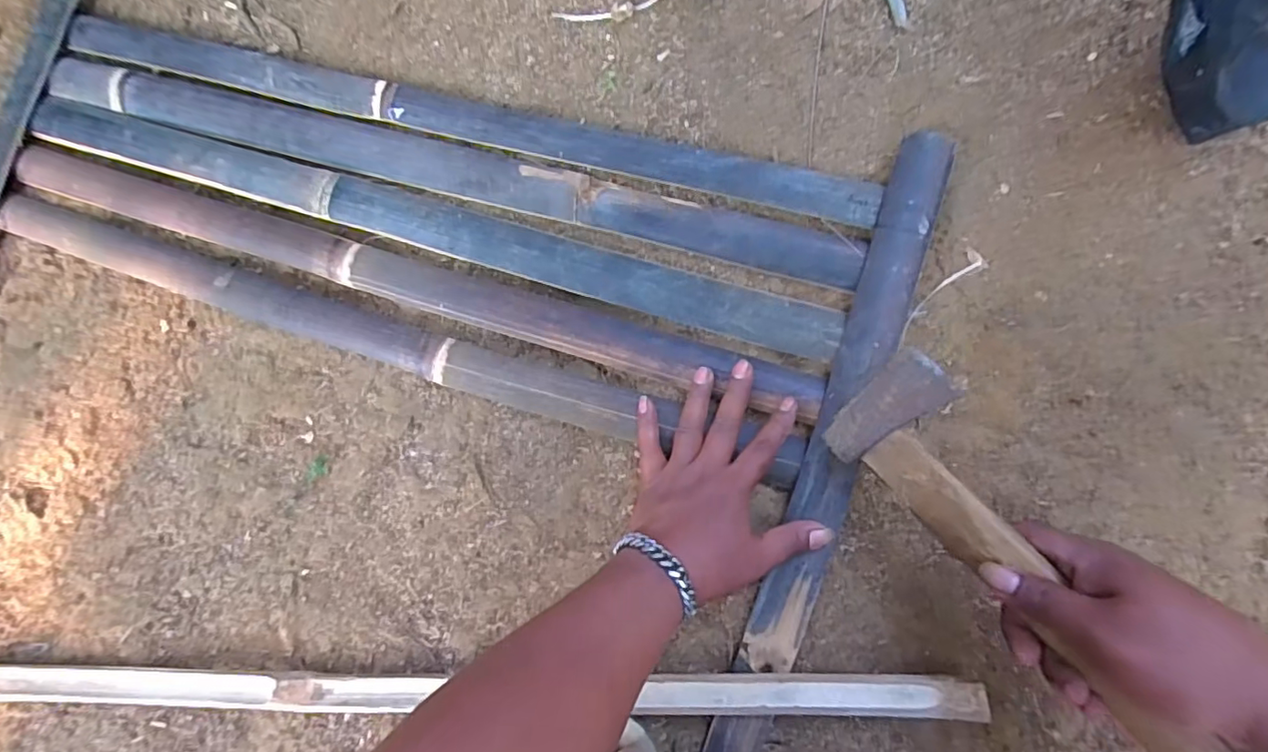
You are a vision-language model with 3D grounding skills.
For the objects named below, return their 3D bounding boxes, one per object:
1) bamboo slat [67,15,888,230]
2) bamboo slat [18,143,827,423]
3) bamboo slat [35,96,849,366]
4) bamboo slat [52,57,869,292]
[{"bbox_3d":[-0.184,-0.244,0.519,0.797,0.019,0.042,16,87,9],"label":"bamboo slat"},{"bbox_3d":[-0.230,-0.095,0.509,0.795,0.018,0.038,17,87,10],"label":"bamboo slat"},{"bbox_3d":[-0.212,-0.146,0.503,0.789,0.009,0.044,17,87,9],"label":"bamboo slat"},{"bbox_3d":[-0.196,-0.195,0.516,0.791,0.015,0.048,16,86,9],"label":"bamboo slat"}]

